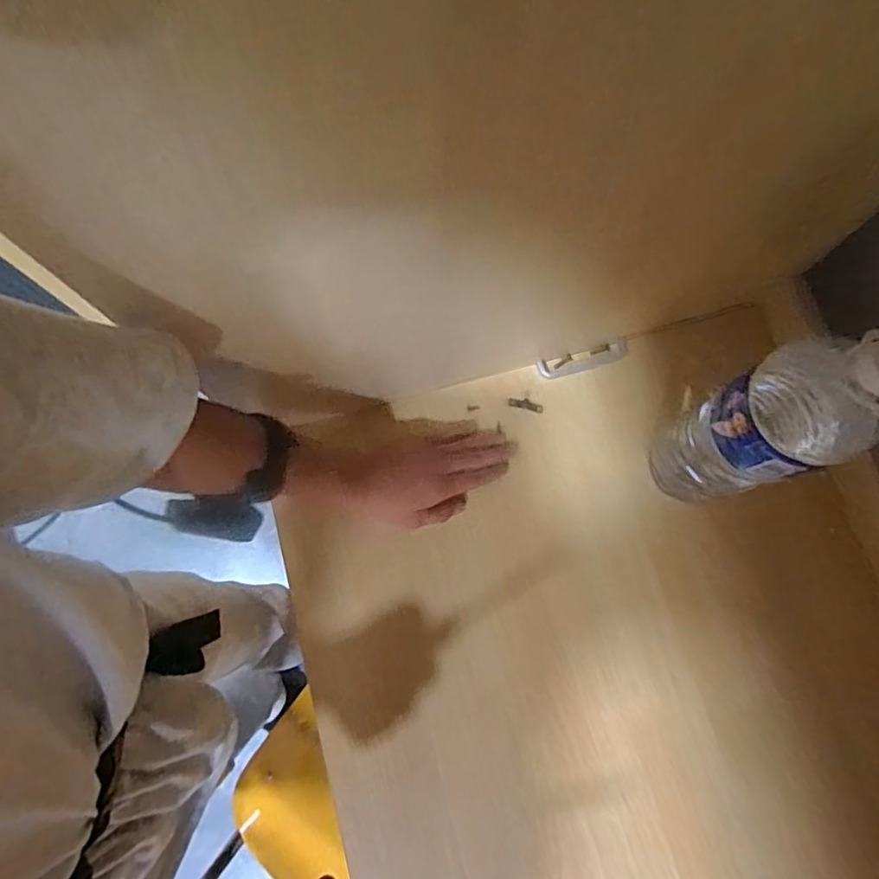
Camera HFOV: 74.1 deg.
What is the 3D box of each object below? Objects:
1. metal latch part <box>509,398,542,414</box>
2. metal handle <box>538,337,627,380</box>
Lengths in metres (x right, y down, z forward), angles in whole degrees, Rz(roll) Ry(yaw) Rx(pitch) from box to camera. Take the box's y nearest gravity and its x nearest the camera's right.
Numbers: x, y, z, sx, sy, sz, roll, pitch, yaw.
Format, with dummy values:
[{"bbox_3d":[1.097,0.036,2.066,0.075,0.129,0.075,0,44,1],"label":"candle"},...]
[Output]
[{"bbox_3d":[0.094,-0.038,0.638,0.038,0.004,0.011,16,76,3],"label":"metal latch part"},{"bbox_3d":[0.161,-0.088,0.647,0.107,0.008,0.025,-17,77,-5],"label":"metal handle"}]

